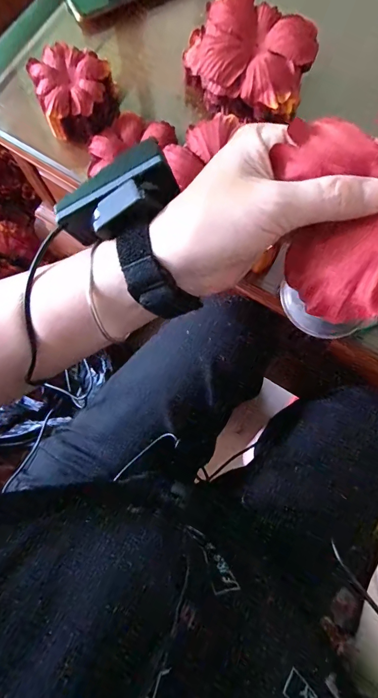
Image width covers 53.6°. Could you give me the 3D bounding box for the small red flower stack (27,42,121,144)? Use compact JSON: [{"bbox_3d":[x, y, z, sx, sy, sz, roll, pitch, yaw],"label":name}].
[{"bbox_3d":[-0.127,-0.274,0.403,0.082,0.047,0.085,22,80,5],"label":"small red flower stack"}]

